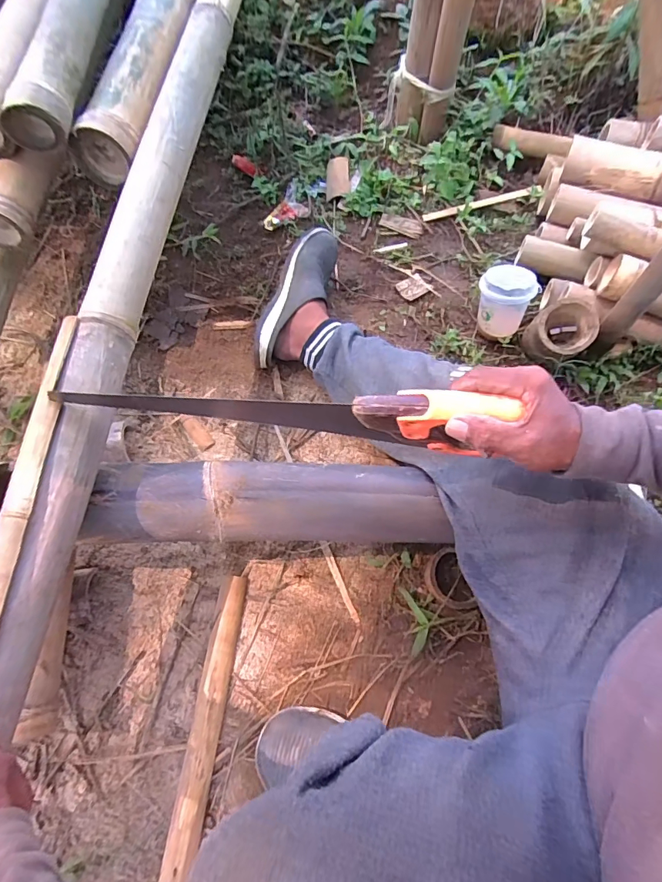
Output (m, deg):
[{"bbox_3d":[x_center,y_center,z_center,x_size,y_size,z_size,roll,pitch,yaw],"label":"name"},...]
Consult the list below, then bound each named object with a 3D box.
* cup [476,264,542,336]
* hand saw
[{"bbox_3d":[0.284,-0.228,0.733,0.084,0.107,0.080,-1,66,3],"label":"cup"},{"bbox_3d":[-0.051,-0.020,0.425,0.412,0.085,0.034,3,65,13],"label":"hand saw"}]

